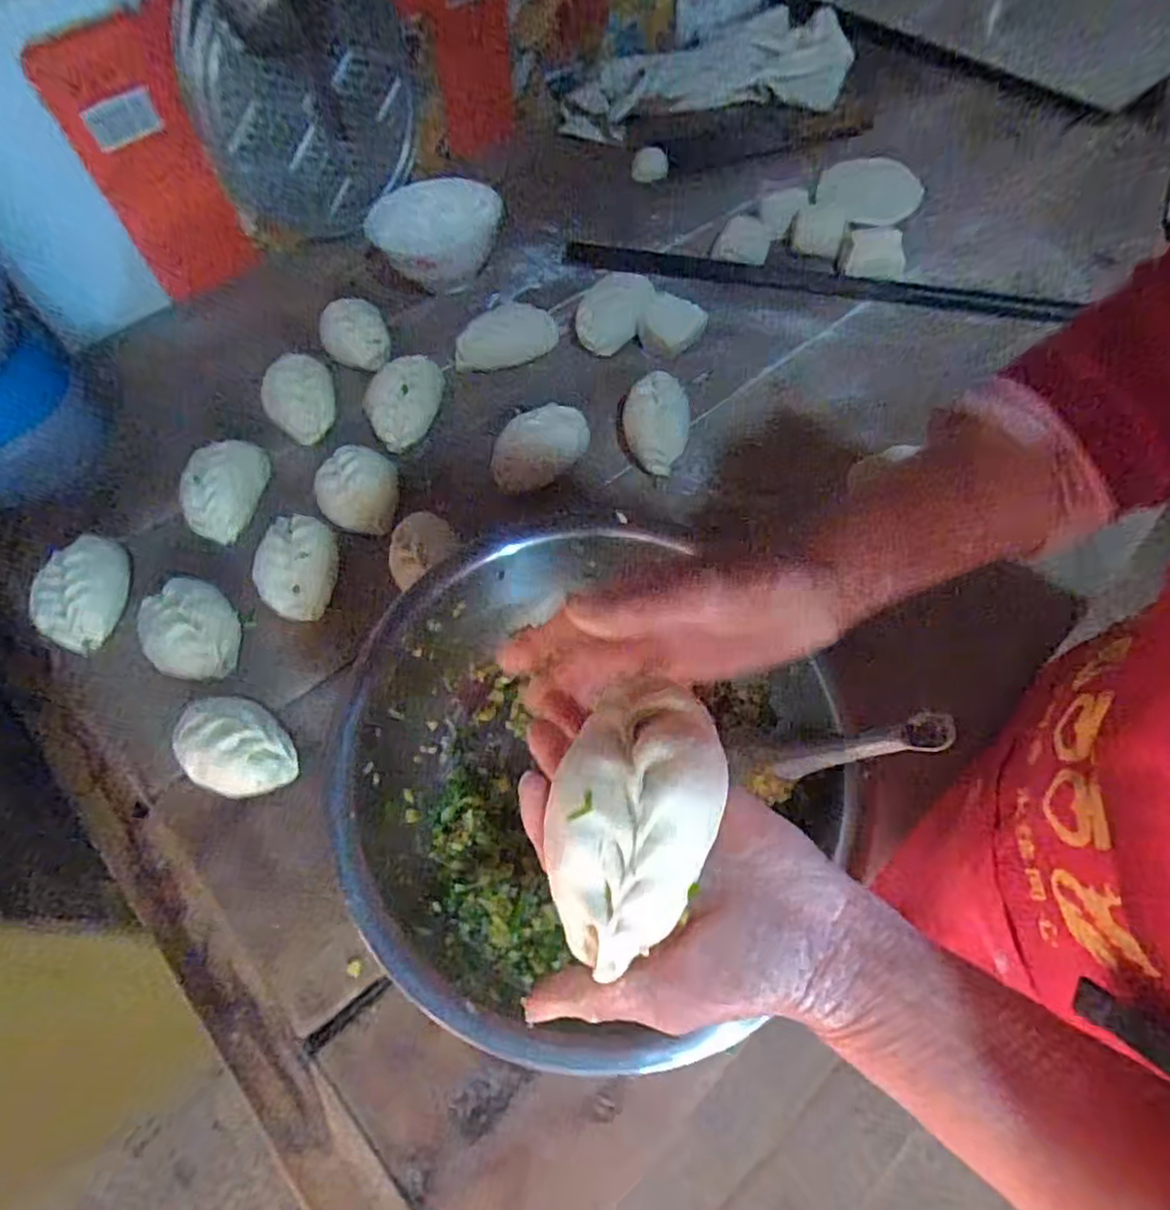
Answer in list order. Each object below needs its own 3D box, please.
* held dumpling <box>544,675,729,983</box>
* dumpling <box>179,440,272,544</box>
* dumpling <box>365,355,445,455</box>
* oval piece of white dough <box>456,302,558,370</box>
[{"bbox_3d":[0.018,0.075,0.251,0.059,0.030,0.103,21,64,11],"label":"held dumpling"},{"bbox_3d":[-0.334,-0.115,0.628,0.055,0.039,0.109,4,62,5],"label":"dumpling"},{"bbox_3d":[-0.176,-0.215,0.680,0.063,0.036,0.116,18,64,12],"label":"dumpling"},{"bbox_3d":[-0.084,-0.286,0.717,0.114,0.039,0.047,-18,62,-7],"label":"oval piece of white dough"}]

